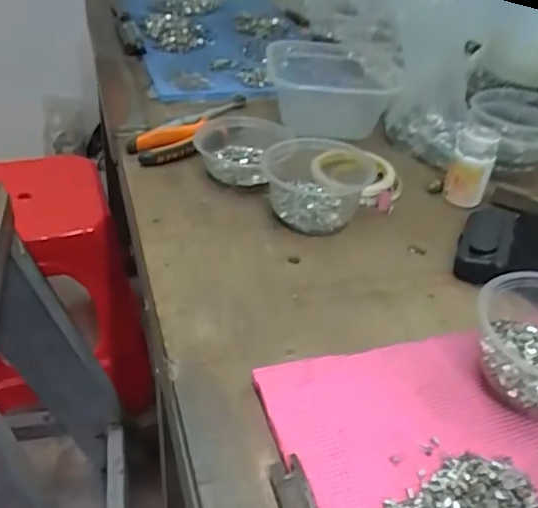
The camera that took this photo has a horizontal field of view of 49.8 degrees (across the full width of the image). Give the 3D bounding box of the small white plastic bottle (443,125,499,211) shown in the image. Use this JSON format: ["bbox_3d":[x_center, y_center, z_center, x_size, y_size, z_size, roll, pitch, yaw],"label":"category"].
[{"bbox_3d":[0.229,-0.102,0.661,0.045,0.085,0.053,12,35,9],"label":"small white plastic bottle"}]

